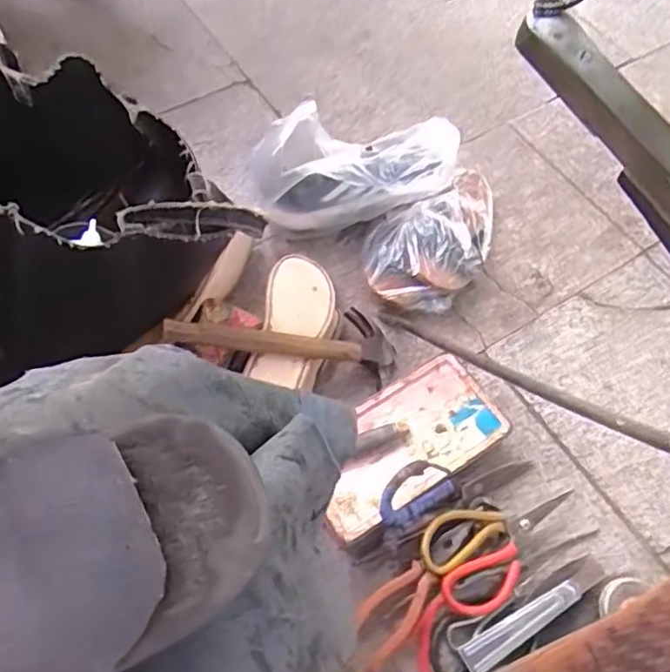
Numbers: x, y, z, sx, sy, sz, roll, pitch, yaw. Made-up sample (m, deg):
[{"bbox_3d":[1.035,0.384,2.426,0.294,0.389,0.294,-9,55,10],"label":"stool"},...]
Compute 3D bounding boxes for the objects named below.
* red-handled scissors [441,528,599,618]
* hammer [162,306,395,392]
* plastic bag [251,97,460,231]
[{"bbox_3d":[0.196,0.234,0.635,0.183,0.014,0.048,-20,65,-13],"label":"red-handled scissors"},{"bbox_3d":[-0.039,0.010,0.738,0.238,0.053,0.118,5,61,-19],"label":"hammer"},{"bbox_3d":[0.029,-0.220,0.804,0.256,0.209,0.078,-12,63,-9],"label":"plastic bag"}]

